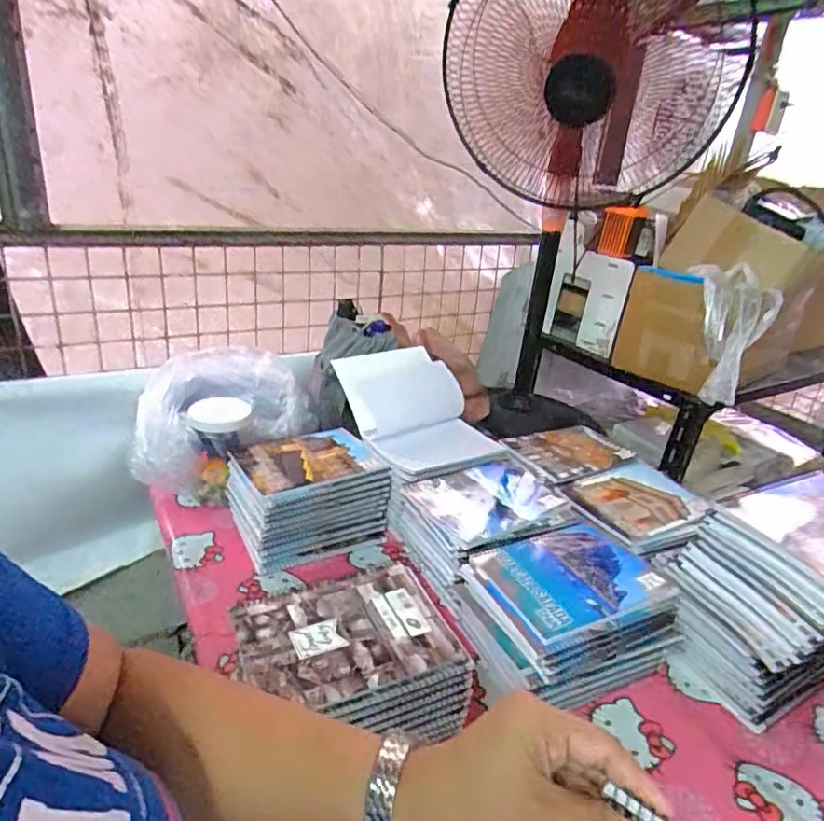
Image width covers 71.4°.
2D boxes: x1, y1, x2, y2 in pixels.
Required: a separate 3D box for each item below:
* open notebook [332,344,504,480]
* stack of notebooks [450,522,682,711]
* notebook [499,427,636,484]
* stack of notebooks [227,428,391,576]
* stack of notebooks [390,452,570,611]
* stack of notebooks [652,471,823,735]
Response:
[{"bbox_3d":[0.008,0.005,1.001,0.212,0.055,0.274,-10,52,-30],"label":"open notebook"},{"bbox_3d":[0.185,0.237,0.709,0.209,0.106,0.176,-6,26,-25],"label":"stack of notebooks"},{"bbox_3d":[0.275,0.069,0.994,0.208,0.011,0.156,-10,28,-32],"label":"notebook"},{"bbox_3d":[-0.163,0.131,0.891,0.211,0.121,0.174,-9,27,-29],"label":"stack of notebooks"},{"bbox_3d":[0.102,0.163,0.858,0.215,0.105,0.187,-6,26,-25],"label":"stack of notebooks"},{"bbox_3d":[0.432,0.223,0.667,0.193,0.240,0.168,-7,27,-26],"label":"stack of notebooks"}]

